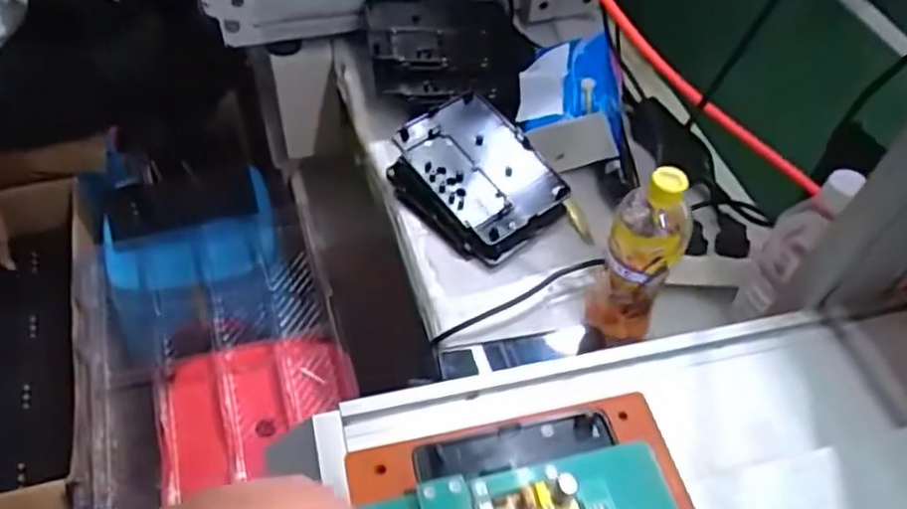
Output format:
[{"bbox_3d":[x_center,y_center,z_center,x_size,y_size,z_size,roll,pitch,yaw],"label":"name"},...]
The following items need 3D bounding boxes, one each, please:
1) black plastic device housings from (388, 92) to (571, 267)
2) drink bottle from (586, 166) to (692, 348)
[{"bbox_3d":[0.026,-0.094,0.846,0.146,0.049,0.190,-34,61,-26],"label":"black plastic device housings"},{"bbox_3d":[0.174,0.006,0.676,0.068,0.211,0.063,2,52,-2],"label":"drink bottle"}]

